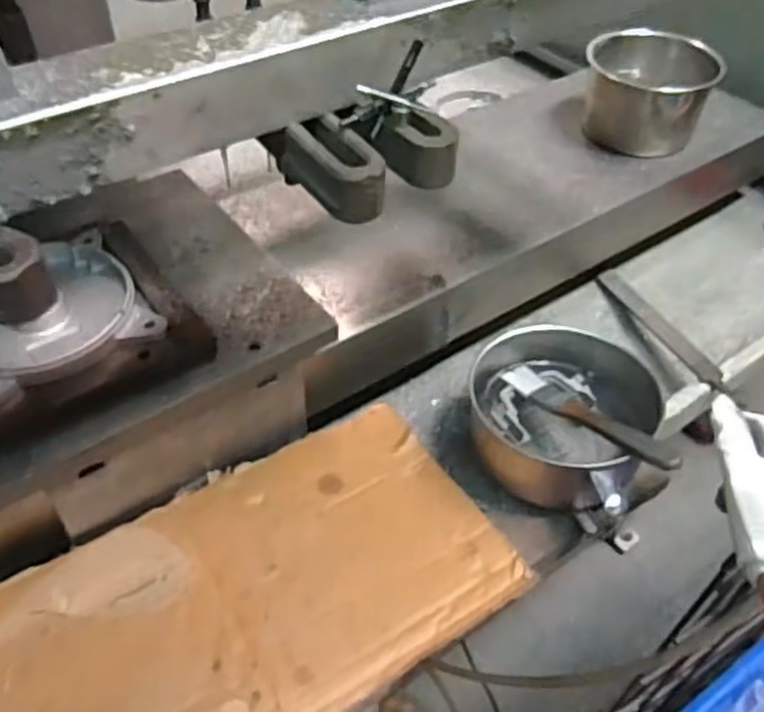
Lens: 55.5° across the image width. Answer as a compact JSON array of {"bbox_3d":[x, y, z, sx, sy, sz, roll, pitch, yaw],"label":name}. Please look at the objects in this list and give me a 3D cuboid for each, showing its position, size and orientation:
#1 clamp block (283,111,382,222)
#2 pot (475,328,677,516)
[{"bbox_3d":[-0.025,-0.094,0.366,0.031,0.027,0.062,-21,51,-20],"label":"clamp block"},{"bbox_3d":[0.149,0.050,0.578,0.163,0.079,0.135,30,52,24],"label":"pot"}]

